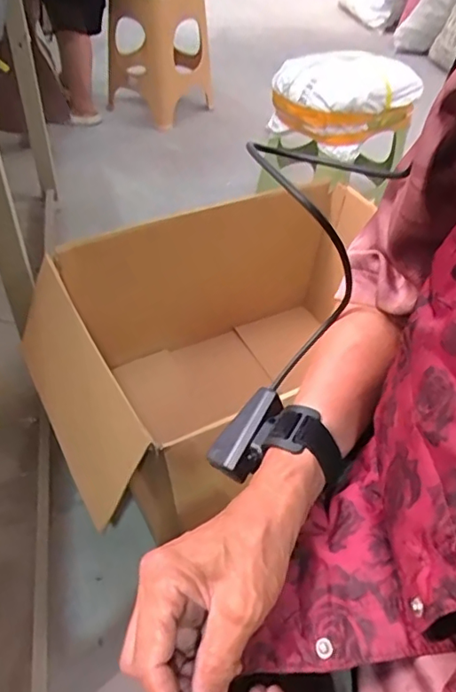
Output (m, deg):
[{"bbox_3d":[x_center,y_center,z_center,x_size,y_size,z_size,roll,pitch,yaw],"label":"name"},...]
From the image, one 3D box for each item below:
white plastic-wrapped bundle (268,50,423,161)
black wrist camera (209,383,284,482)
[{"bbox_3d":[0.318,-0.693,1.522,0.319,0.217,0.294,-26,54,-27],"label":"white plastic-wrapped bundle"},{"bbox_3d":[0.015,0.063,0.400,0.036,0.025,0.070,26,72,18],"label":"black wrist camera"}]

